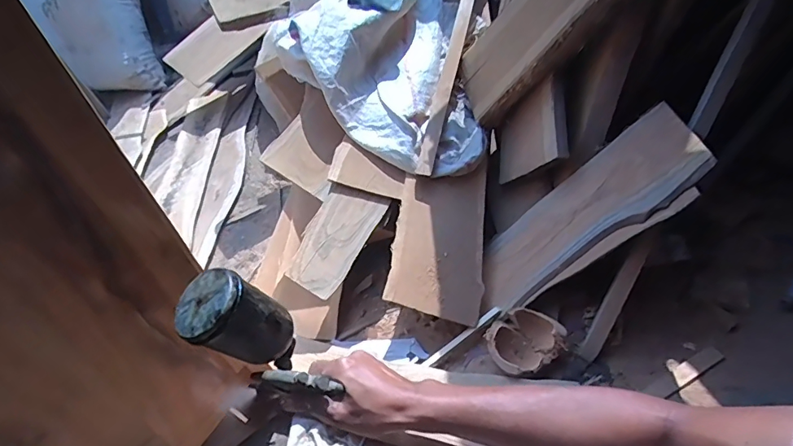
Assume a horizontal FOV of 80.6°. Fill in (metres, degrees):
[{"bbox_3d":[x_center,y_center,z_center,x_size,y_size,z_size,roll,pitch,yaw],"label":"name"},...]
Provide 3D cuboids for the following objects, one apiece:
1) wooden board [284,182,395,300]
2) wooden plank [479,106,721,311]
[{"bbox_3d":[-0.120,0.023,0.936,0.116,0.015,0.244,30,67,3],"label":"wooden board"},{"bbox_3d":[0.328,-0.008,0.855,0.452,0.034,0.163,-45,41,28],"label":"wooden plank"}]

